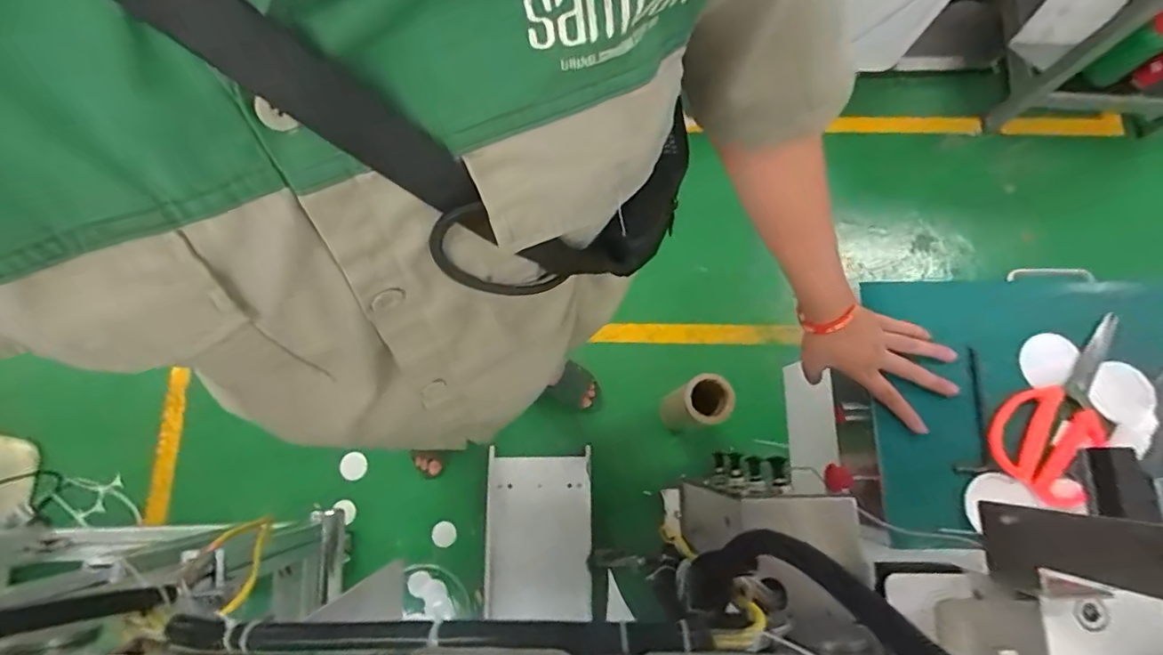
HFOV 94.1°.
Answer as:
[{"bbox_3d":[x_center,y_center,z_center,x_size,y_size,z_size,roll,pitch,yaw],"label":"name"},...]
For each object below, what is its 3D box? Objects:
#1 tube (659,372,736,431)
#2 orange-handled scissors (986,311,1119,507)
[{"bbox_3d":[0.250,0.182,1.257,0.104,0.387,0.099,-20,79,-4],"label":"tube"},{"bbox_3d":[0.505,0.073,0.569,0.098,0.014,0.216,30,80,6],"label":"orange-handled scissors"}]

